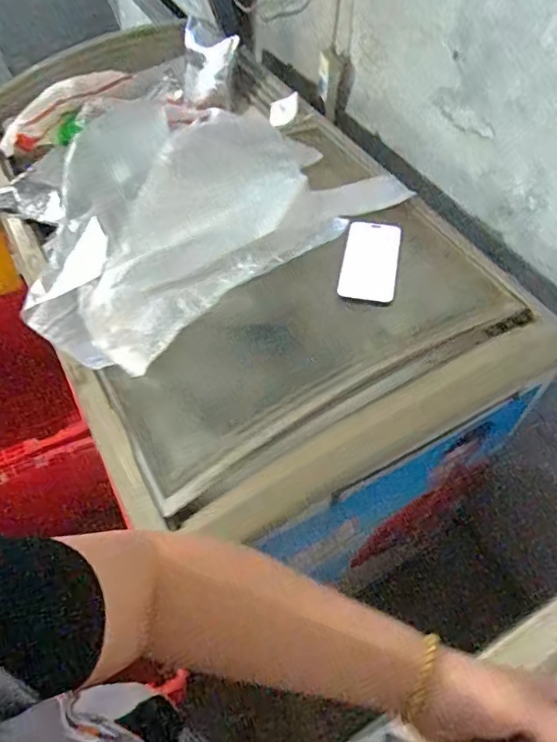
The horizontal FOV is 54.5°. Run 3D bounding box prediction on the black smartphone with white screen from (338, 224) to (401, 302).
[{"bbox_3d":[0.132,-0.159,0.775,0.077,0.012,0.147,5,59,12],"label":"black smartphone with white screen"}]

